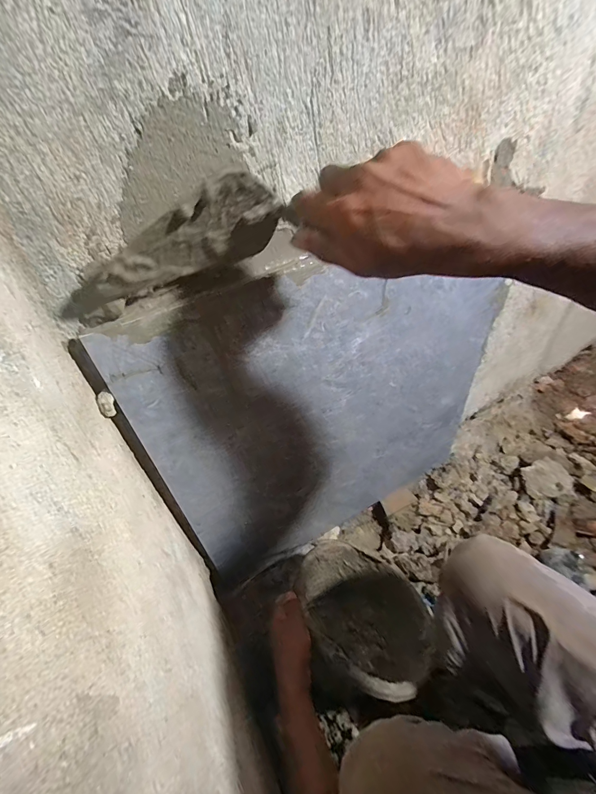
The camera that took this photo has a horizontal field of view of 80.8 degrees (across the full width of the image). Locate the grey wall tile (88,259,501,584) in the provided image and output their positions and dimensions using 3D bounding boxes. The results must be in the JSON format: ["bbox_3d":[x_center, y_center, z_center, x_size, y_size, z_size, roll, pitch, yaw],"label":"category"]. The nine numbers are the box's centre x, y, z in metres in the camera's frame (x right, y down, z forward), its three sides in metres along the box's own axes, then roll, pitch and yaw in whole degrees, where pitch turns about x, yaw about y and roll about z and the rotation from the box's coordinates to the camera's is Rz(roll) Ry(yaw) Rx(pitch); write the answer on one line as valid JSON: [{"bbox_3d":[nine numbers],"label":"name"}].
[{"bbox_3d":[0.098,0.052,0.603,0.608,0.580,0.019,-23,45,-19],"label":"grey wall tile"}]

